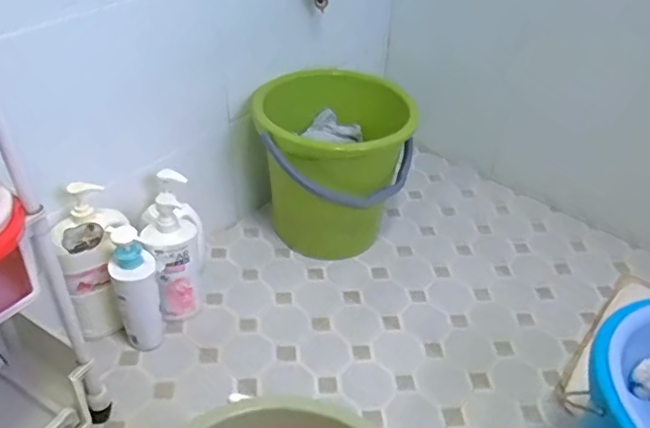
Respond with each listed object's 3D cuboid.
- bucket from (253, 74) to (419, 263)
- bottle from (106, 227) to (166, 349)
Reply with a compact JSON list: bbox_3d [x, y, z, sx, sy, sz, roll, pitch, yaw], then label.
[{"bbox_3d":[0.018,-0.085,1.175,0.306,0.338,0.264,3,40,0],"label":"bucket"},{"bbox_3d":[-0.315,0.132,0.936,0.069,0.254,0.061,-14,43,-21],"label":"bottle"}]

